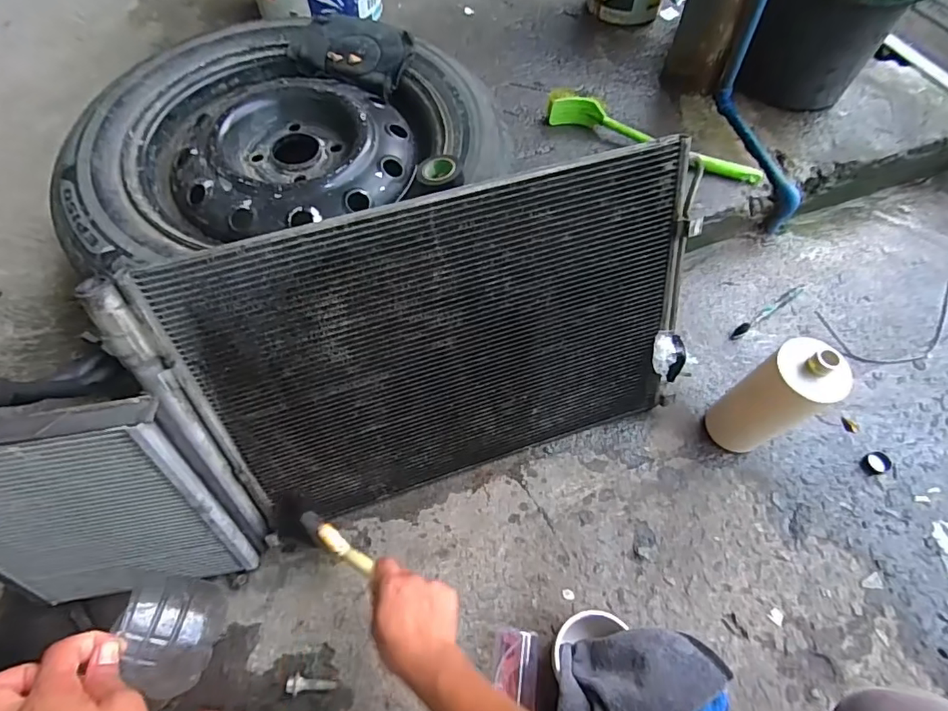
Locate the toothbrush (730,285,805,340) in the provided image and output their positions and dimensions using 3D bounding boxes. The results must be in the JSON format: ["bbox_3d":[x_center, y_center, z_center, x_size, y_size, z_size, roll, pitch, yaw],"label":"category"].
[{"bbox_3d":[0.486,-0.076,0.819,0.178,0.009,0.016,-32,66,-16],"label":"toothbrush"}]

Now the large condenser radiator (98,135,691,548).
[{"bbox_3d":[-0.020,0.007,0.572,0.579,0.369,0.025,-17,40,-9],"label":"large condenser radiator"}]

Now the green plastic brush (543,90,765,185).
[{"bbox_3d":[0.306,-0.378,0.861,0.385,0.053,0.067,27,65,14],"label":"green plastic brush"}]

